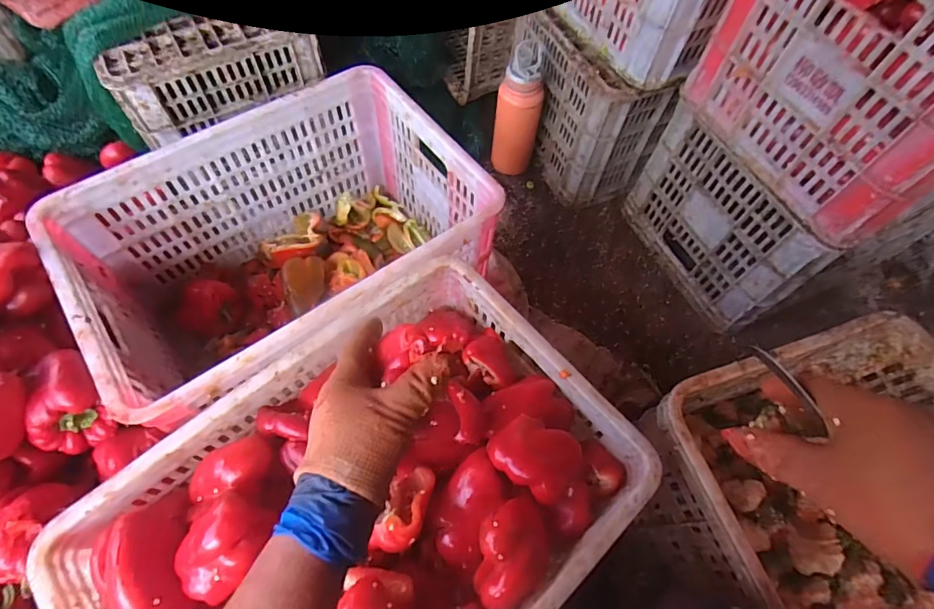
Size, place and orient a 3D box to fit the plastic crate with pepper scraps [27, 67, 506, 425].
[{"bbox_3d":[-0.251,-0.062,0.732,0.499,0.286,0.352,-33,69,-18],"label":"plastic crate with pepper scraps"}]

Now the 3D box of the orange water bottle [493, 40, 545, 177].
[{"bbox_3d":[0.099,-0.367,0.925,0.080,0.256,0.077,1,63,-3],"label":"orange water bottle"}]

